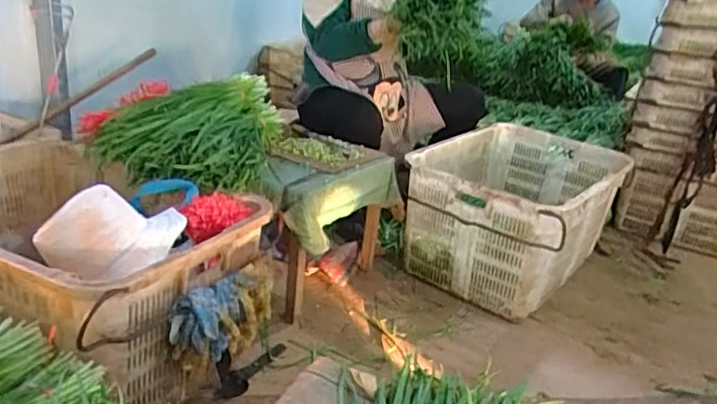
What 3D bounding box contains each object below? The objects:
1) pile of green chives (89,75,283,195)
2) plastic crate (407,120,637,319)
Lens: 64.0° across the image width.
[{"bbox_3d":[-0.372,-0.164,1.265,0.359,0.171,0.367,5,22,-3],"label":"pile of green chives"},{"bbox_3d":[0.471,0.041,1.746,0.466,0.379,0.679,19,26,29],"label":"plastic crate"}]

